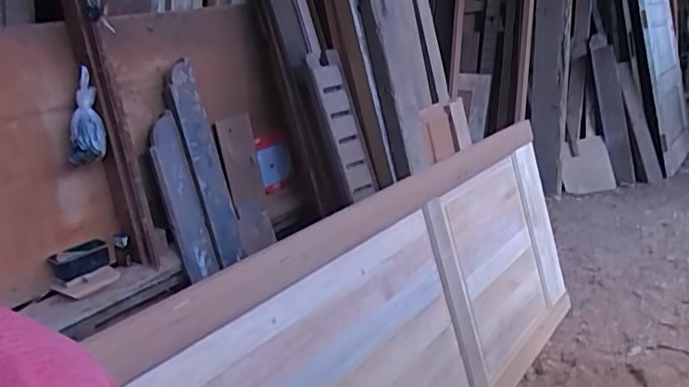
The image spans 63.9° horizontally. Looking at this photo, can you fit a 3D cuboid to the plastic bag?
[{"bbox_3d":[-0.661,-0.196,1.418,0.085,0.235,0.052,-4,-3,12],"label":"plastic bag"}]

